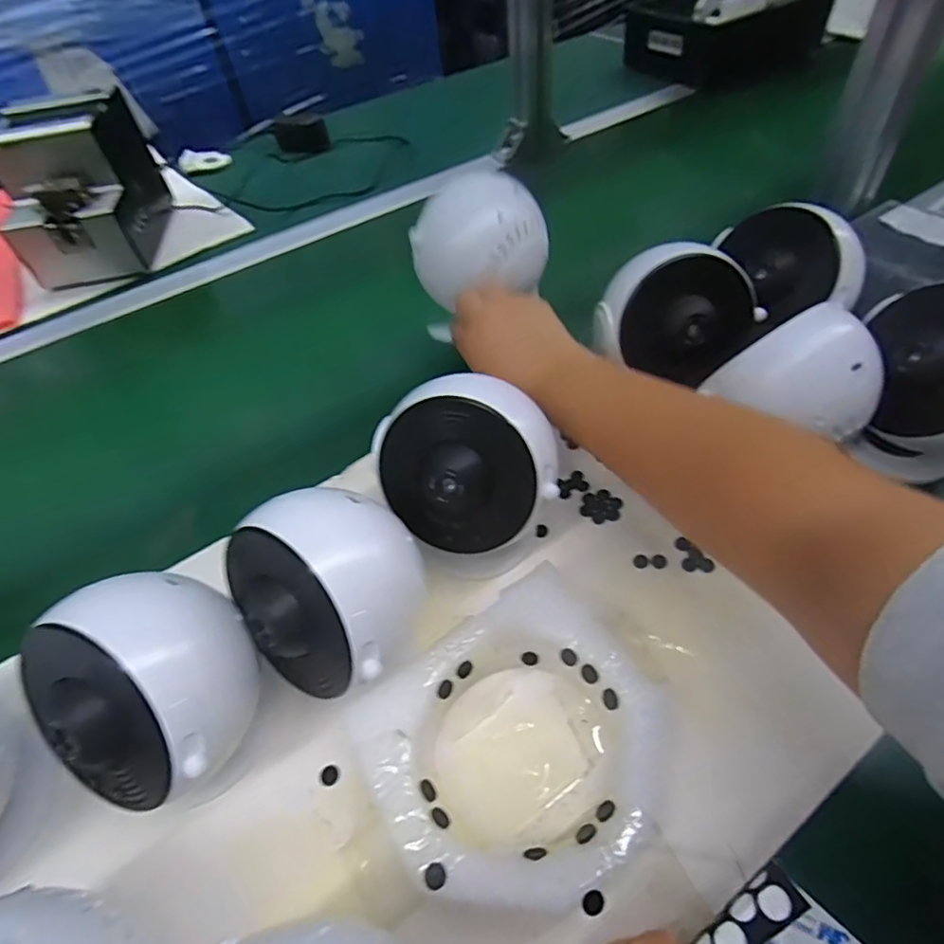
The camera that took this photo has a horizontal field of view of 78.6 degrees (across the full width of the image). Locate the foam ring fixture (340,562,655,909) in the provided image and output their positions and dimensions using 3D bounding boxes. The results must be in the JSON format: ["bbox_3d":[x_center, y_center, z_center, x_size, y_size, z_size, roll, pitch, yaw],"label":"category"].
[{"bbox_3d":[0.028,0.139,0.301,0.150,0.039,0.129,-36,56,-22],"label":"foam ring fixture"}]

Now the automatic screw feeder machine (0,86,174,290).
[{"bbox_3d":[-0.461,-0.336,0.680,0.131,0.141,0.179,-11,50,-3],"label":"automatic screw feeder machine"}]

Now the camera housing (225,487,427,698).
[{"bbox_3d":[-0.069,0.060,0.297,0.092,0.087,0.096,-3,50,4],"label":"camera housing"}]

